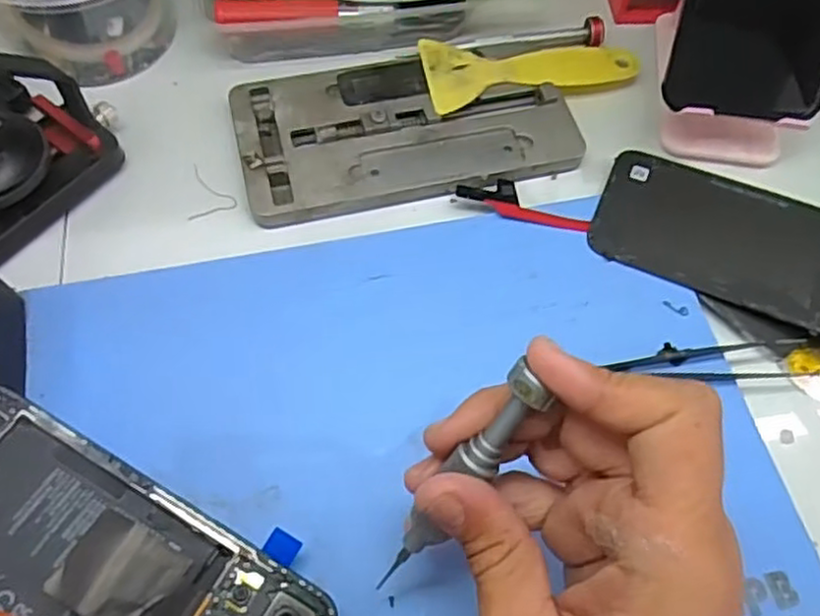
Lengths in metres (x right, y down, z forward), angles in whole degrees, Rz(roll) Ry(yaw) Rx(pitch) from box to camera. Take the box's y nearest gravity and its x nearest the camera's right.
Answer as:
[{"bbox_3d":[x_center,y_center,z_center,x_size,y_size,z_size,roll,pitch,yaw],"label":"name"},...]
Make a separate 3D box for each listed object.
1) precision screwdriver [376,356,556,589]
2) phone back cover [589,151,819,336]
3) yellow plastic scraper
[{"bbox_3d":[0.015,0.063,0.242,0.015,0.116,0.013,40,38,15],"label":"precision screwdriver"},{"bbox_3d":[0.174,-0.030,0.353,0.156,0.010,0.071,22,64,9],"label":"phone back cover"},{"bbox_3d":[0.069,-0.136,0.397,0.122,0.006,0.050,-9,64,-7],"label":"yellow plastic scraper"}]

